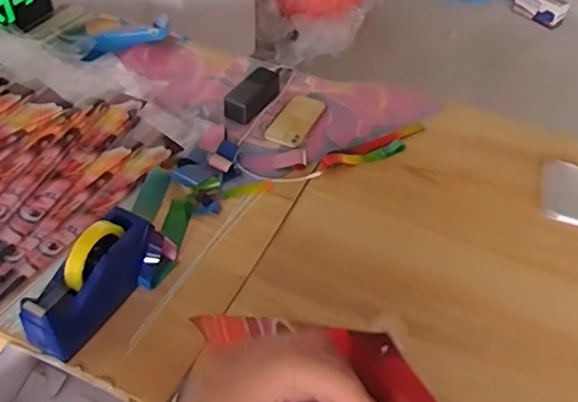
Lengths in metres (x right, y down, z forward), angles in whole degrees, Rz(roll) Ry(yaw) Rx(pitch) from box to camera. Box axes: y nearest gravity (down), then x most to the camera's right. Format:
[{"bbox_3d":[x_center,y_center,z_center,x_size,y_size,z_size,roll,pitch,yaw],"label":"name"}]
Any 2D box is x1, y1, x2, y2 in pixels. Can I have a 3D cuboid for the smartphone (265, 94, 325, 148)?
[{"bbox_3d":[0.017,-0.163,1.160,0.076,0.009,0.161,20,48,17],"label":"smartphone"}]

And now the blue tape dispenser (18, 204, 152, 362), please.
[{"bbox_3d":[-0.274,0.104,0.802,0.066,0.120,0.206,25,50,20],"label":"blue tape dispenser"}]

